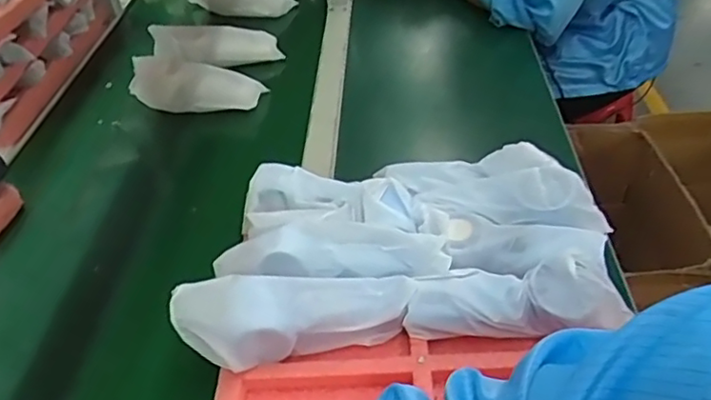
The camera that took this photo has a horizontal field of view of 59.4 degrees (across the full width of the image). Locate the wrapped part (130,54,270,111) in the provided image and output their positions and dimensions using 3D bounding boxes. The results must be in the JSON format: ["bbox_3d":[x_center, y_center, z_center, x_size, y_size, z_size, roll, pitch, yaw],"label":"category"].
[{"bbox_3d":[-0.231,-0.175,0.912,0.188,0.061,0.087,6,42,13],"label":"wrapped part"}]

